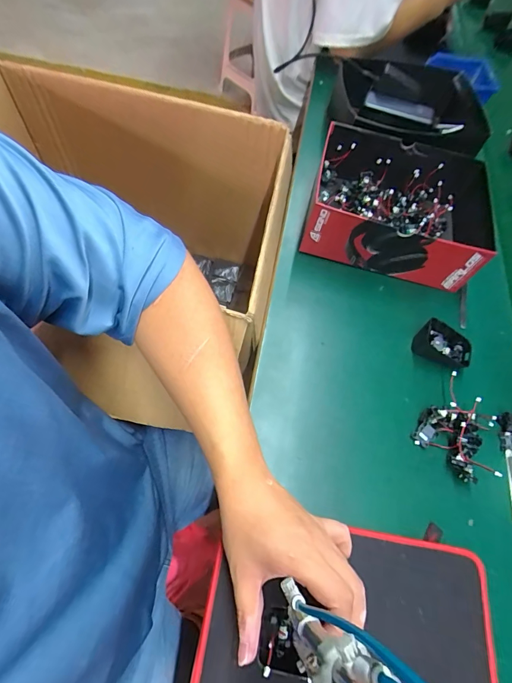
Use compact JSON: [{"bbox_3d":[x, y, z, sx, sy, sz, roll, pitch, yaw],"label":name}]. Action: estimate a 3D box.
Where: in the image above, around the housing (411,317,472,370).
[{"bbox_3d":[0.239,0.006,0.460,0.070,0.033,0.049,35,66,14],"label":"housing"}]

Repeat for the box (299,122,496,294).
[{"bbox_3d":[0.212,-0.192,0.533,0.262,0.090,0.186,14,63,4],"label":"box"}]

